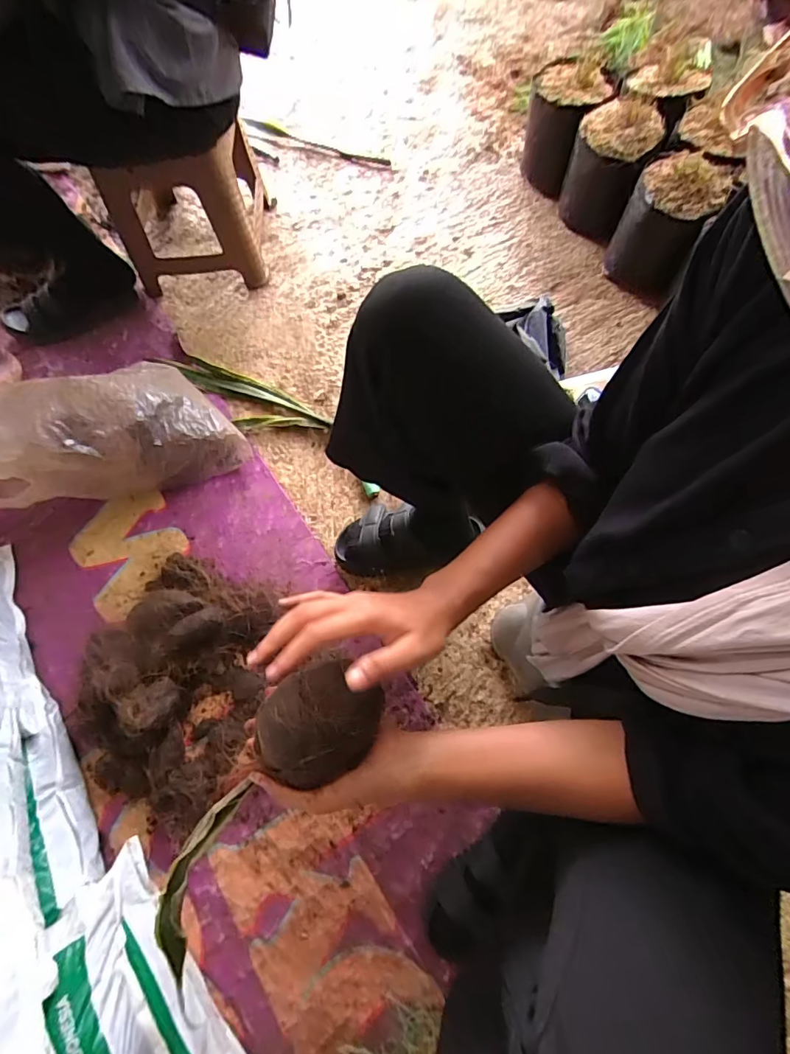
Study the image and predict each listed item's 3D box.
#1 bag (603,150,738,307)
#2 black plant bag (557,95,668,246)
[{"bbox_3d":[0.480,-0.536,0.874,0.143,0.176,0.156,25,72,11],"label":"bag"},{"bbox_3d":[0.410,-0.692,0.942,0.133,0.185,0.129,27,73,11],"label":"black plant bag"}]

